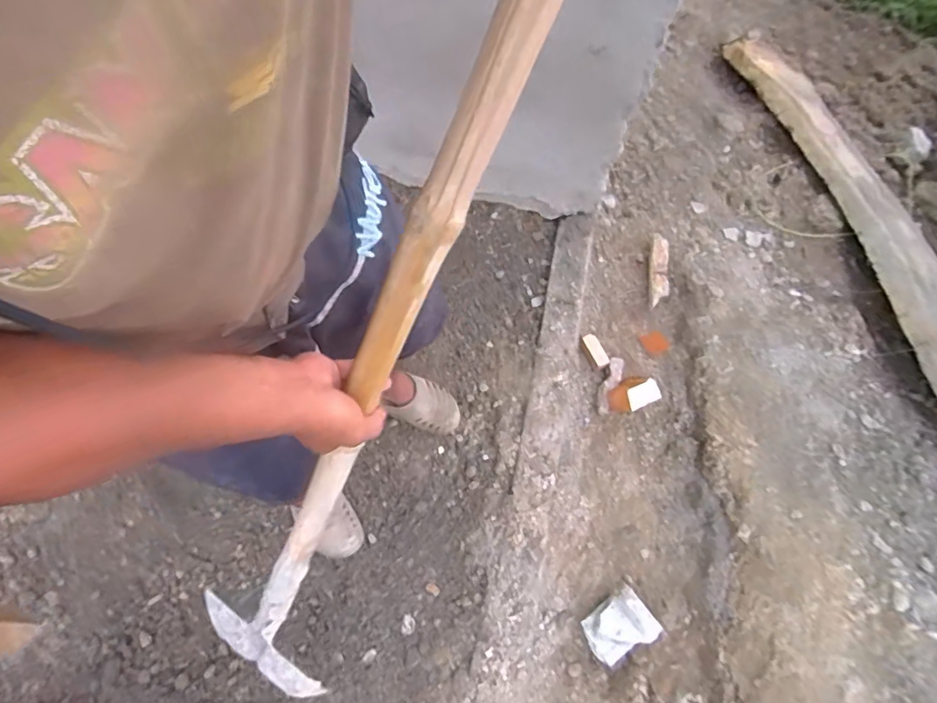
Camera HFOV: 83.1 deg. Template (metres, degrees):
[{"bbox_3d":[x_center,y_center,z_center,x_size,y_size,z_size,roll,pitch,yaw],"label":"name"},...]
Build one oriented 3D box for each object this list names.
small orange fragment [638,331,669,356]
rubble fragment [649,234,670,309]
[{"bbox_3d":[0.510,-0.022,1.448,0.067,0.012,0.067,-24,68,-12],"label":"small orange fragment"},{"bbox_3d":[0.544,-0.232,1.504,0.054,0.021,0.219,7,77,2],"label":"rubble fragment"}]

